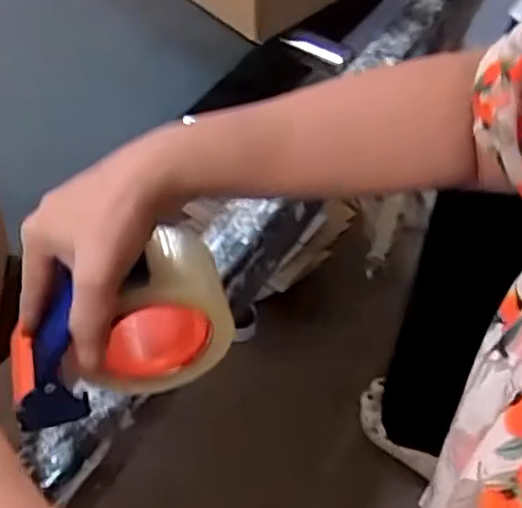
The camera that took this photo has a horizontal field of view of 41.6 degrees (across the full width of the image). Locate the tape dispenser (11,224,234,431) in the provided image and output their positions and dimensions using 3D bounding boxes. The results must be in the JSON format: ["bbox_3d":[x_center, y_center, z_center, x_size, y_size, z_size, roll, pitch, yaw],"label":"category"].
[{"bbox_3d":[-0.092,0.042,0.435,0.138,0.108,0.062,-17,58,-17],"label":"tape dispenser"}]

